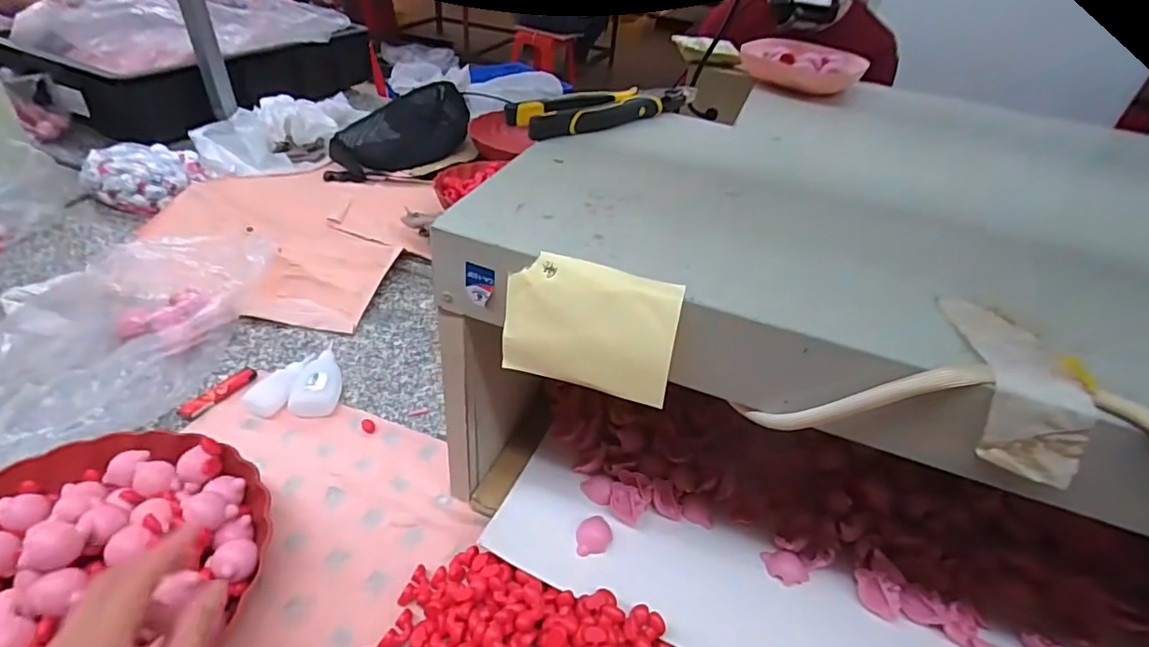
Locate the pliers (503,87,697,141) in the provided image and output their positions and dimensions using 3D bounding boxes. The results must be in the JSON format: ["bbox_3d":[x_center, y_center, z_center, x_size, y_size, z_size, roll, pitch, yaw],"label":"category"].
[{"bbox_3d":[0.033,-0.192,0.499,0.191,0.018,0.044,-20,46,-30],"label":"pliers"}]

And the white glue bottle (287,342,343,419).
[{"bbox_3d":[-0.262,0.054,0.593,0.044,0.027,0.110,4,38,-4],"label":"white glue bottle"}]

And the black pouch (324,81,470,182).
[{"bbox_3d":[-0.323,-0.368,1.081,0.145,0.070,0.365,23,41,19],"label":"black pouch"}]

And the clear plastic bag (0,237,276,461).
[{"bbox_3d":[-0.477,0.002,0.572,0.189,0.088,0.314,12,38,7],"label":"clear plastic bag"}]

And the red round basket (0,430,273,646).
[{"bbox_3d":[-0.349,0.185,0.393,0.234,0.079,0.232,4,45,-4],"label":"red round basket"}]

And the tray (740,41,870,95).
[{"bbox_3d":[0.275,-0.315,0.686,0.142,0.029,0.089,26,48,18],"label":"tray"}]

